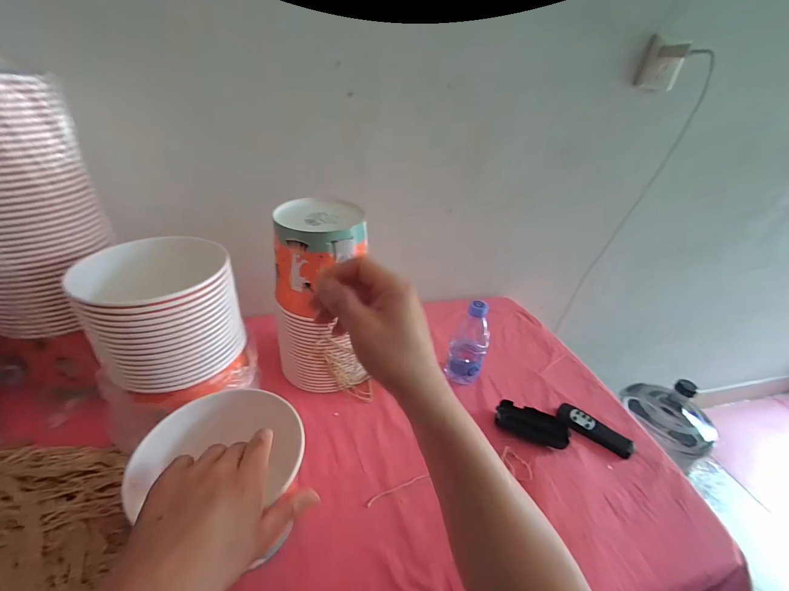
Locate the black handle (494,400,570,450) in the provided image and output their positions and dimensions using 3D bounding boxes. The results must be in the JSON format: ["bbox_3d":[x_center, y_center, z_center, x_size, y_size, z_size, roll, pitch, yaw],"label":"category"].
[{"bbox_3d":[0.222,0.207,0.557,0.110,0.021,0.058,16,35,16],"label":"black handle"}]

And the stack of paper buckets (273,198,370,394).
[{"bbox_3d":[-0.114,0.017,0.556,0.131,0.289,0.124,8,34,5],"label":"stack of paper buckets"}]

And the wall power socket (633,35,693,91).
[{"bbox_3d":[0.507,-0.439,0.657,0.068,0.077,0.048,20,36,21],"label":"wall power socket"}]

